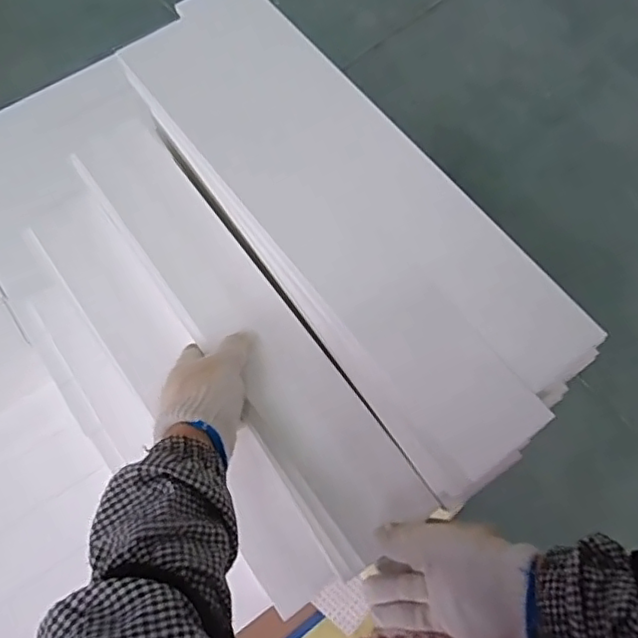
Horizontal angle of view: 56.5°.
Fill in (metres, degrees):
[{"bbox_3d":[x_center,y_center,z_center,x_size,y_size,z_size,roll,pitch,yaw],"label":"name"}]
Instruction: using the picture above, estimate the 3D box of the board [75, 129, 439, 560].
[{"bbox_3d":[-0.079,-0.010,0.566,0.092,0.018,0.491,-34,71,-13],"label":"board"}]

